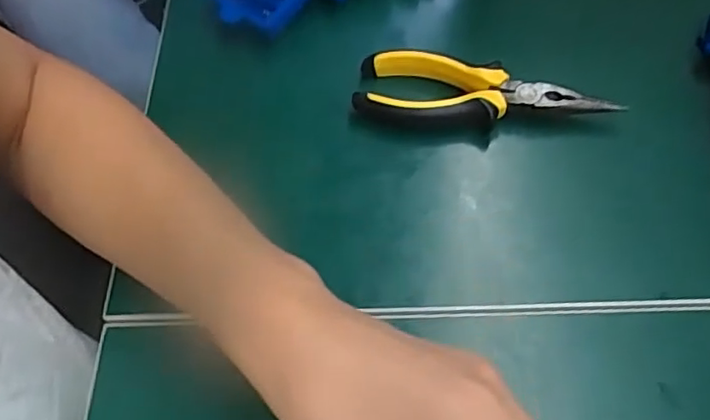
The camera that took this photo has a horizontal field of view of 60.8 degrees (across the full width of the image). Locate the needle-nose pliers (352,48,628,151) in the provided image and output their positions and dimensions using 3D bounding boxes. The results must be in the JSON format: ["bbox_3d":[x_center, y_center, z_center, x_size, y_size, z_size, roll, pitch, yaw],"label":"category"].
[{"bbox_3d":[0.075,-0.065,0.370,0.148,0.023,0.049,13,62,10],"label":"needle-nose pliers"}]

